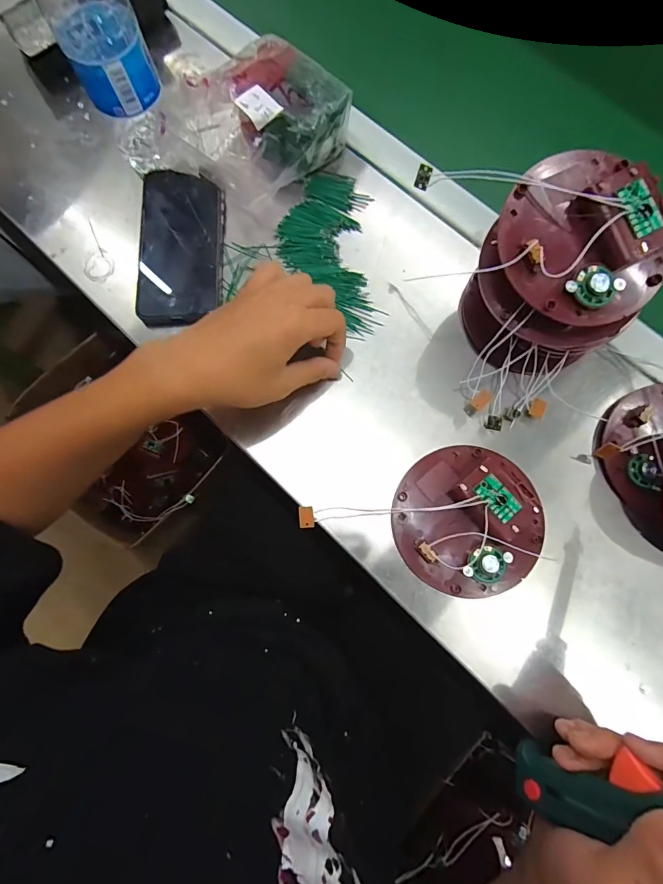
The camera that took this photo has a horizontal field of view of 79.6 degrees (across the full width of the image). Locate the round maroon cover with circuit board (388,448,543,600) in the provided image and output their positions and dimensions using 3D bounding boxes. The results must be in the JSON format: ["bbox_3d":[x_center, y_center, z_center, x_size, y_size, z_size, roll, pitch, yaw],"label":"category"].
[{"bbox_3d":[0.113,0.063,0.325,0.118,0.025,0.116,0,79,1],"label":"round maroon cover with circuit board"}]

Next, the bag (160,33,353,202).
[{"bbox_3d":[-0.068,-0.311,0.381,0.125,0.074,0.139,39,82,8],"label":"bag"}]

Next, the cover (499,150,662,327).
[{"bbox_3d":[0.177,-0.141,0.275,0.109,0.024,0.119,-43,89,2],"label":"cover"}]

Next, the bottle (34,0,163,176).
[{"bbox_3d":[-0.187,-0.325,0.310,0.066,0.224,0.063,-34,80,-5],"label":"bottle"}]

